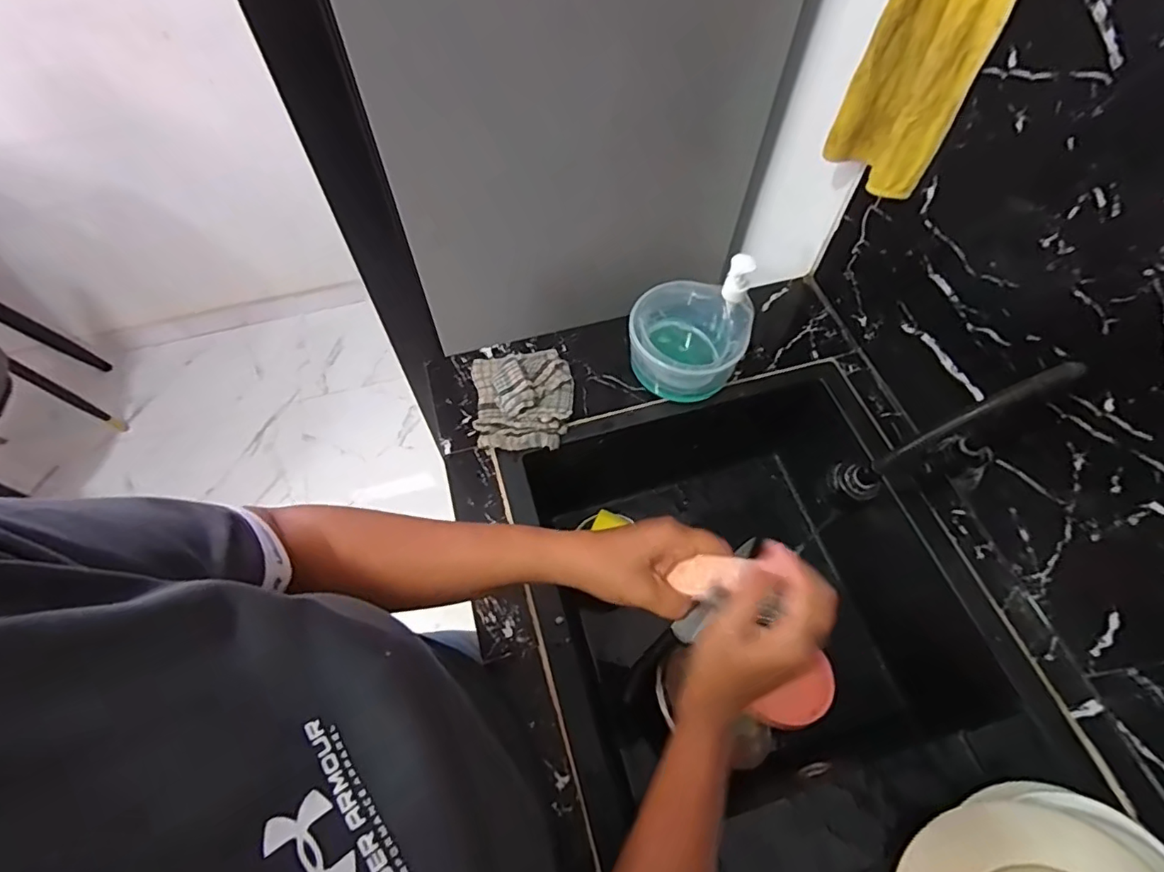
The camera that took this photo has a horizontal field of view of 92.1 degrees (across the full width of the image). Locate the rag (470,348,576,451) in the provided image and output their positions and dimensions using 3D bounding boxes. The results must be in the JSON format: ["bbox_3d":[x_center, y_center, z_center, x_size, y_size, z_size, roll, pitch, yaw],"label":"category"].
[{"bbox_3d":[-0.078,-0.053,0.748,0.130,0.036,0.150,-6,60,-4],"label":"rag"}]

